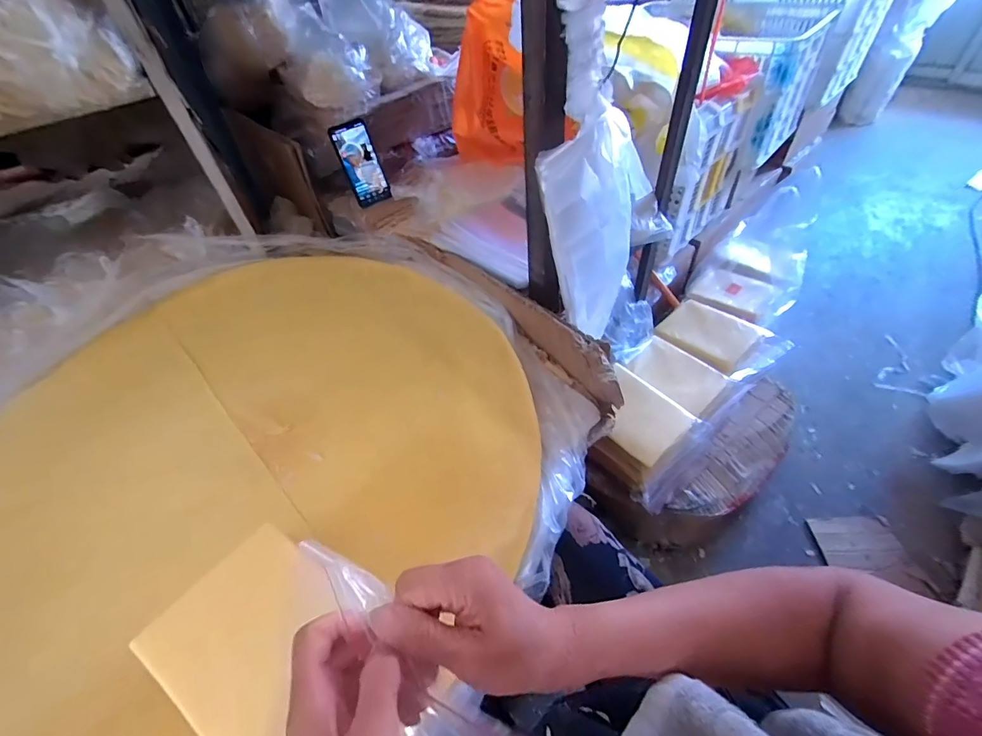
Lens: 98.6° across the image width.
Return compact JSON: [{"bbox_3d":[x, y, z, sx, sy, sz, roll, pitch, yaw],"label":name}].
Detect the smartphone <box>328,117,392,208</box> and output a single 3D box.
[{"bbox_3d":[-0.263,-0.414,0.858,0.073,0.151,0.018,-26,33,-11],"label":"smartphone"}]

